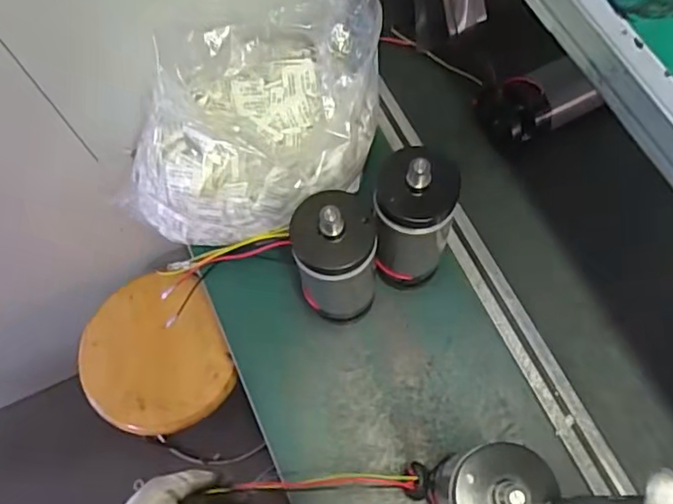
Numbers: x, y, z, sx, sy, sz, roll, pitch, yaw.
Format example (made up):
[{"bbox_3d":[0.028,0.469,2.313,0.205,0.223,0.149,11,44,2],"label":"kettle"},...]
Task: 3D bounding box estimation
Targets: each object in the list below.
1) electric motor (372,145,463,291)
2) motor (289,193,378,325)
[{"bbox_3d":[0.081,-0.025,0.634,0.080,0.238,0.071,16,71,9],"label":"electric motor"},{"bbox_3d":[0.002,0.014,0.622,0.075,0.234,0.070,-1,68,2],"label":"motor"}]

